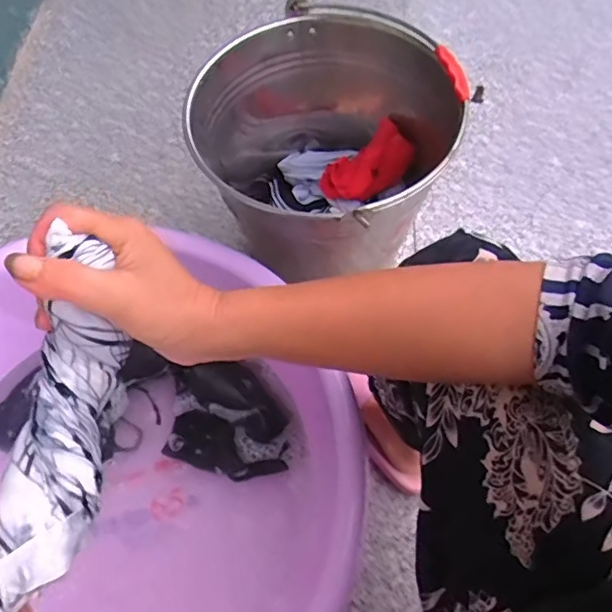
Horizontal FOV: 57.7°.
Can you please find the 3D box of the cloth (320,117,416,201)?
[{"bbox_3d":[0.086,-0.204,0.792,0.121,0.086,0.062,-20,64,-7],"label":"cloth"}]

